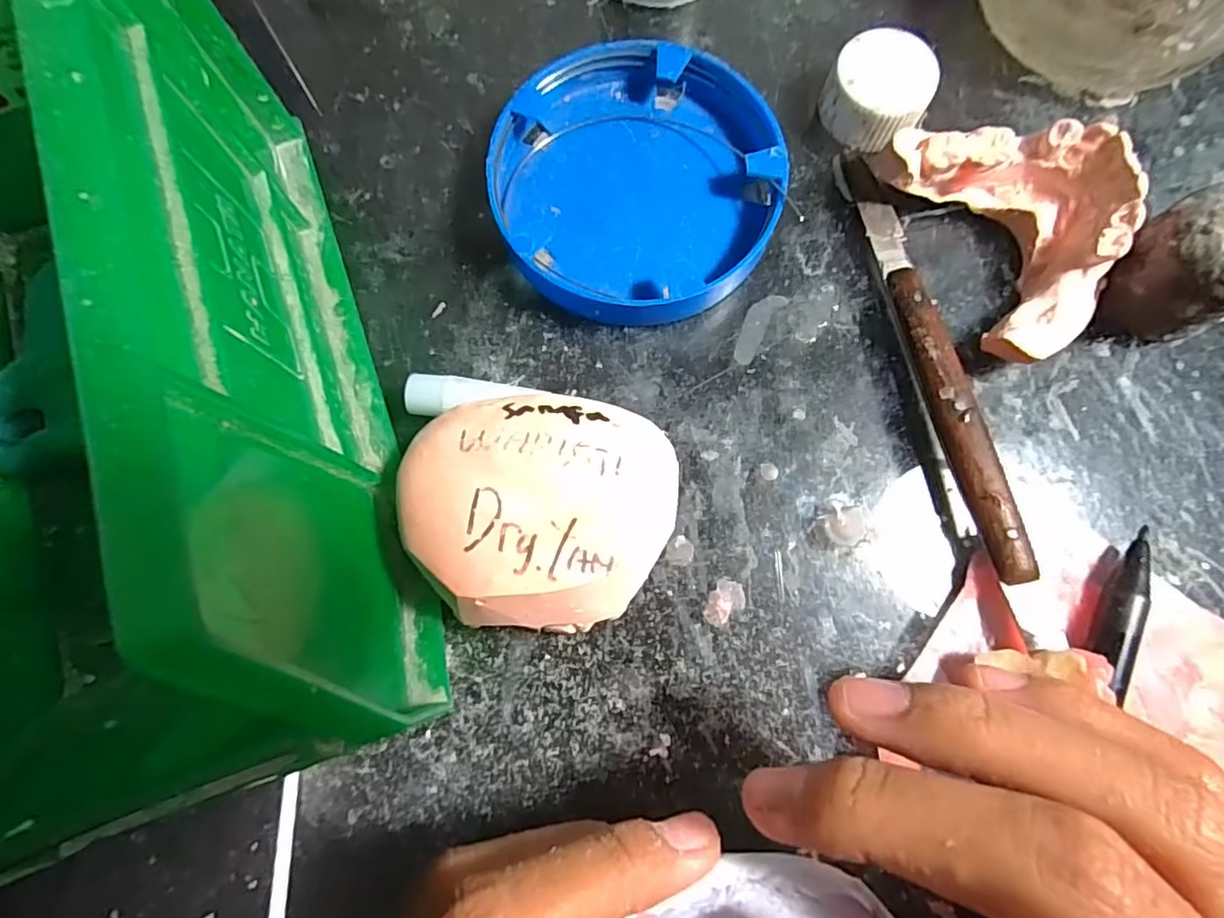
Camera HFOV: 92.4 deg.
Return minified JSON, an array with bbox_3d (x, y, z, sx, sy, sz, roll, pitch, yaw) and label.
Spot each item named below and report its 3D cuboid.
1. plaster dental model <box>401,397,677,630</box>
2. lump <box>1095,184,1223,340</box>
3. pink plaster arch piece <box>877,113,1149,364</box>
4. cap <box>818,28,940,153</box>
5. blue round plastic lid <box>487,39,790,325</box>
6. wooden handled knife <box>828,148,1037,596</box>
[{"bbox_3d":[-0.016,0.012,0.139,0.060,0.031,0.051,5,78,2],"label":"plaster dental model"},{"bbox_3d":[0.143,-0.047,0.147,0.025,0.033,0.028,-27,79,-4],"label":"lump"},{"bbox_3d":[0.106,-0.062,0.154,0.045,0.026,0.065,-27,79,-4],"label":"pink plaster arch piece"},{"bbox_3d":[0.076,-0.104,0.168,0.027,0.017,0.026,0,78,1],"label":"cap"},{"bbox_3d":[0.007,-0.077,0.164,0.078,0.015,0.078,0,78,1],"label":"blue round plastic lid"},{"bbox_3d":[0.083,-0.030,0.155,0.011,0.012,0.123,-12,78,-1],"label":"wooden handled knife"}]

